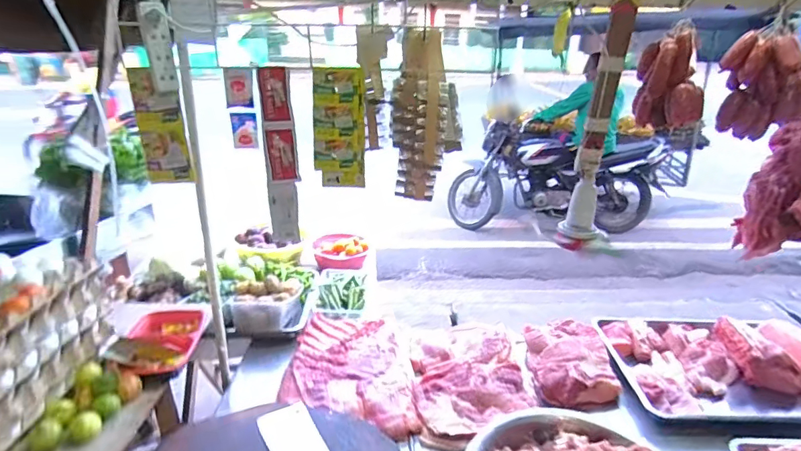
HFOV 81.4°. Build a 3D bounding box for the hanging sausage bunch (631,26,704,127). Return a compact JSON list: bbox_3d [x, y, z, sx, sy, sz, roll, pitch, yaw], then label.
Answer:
[{"bbox_3d":[0.490,-0.262,0.846,0.111,0.158,0.079,12,25,22],"label":"hanging sausage bunch"}]

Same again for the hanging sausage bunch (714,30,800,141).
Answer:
[{"bbox_3d":[0.665,-0.252,0.853,0.144,0.175,0.083,15,26,28],"label":"hanging sausage bunch"}]

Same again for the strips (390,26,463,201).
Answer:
[{"bbox_3d":[0.054,-0.212,0.924,0.137,0.315,0.058,-1,23,-8],"label":"strips"}]

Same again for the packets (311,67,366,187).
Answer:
[{"bbox_3d":[-0.116,-0.185,0.897,0.095,0.219,0.025,-2,23,-10],"label":"packets"}]

